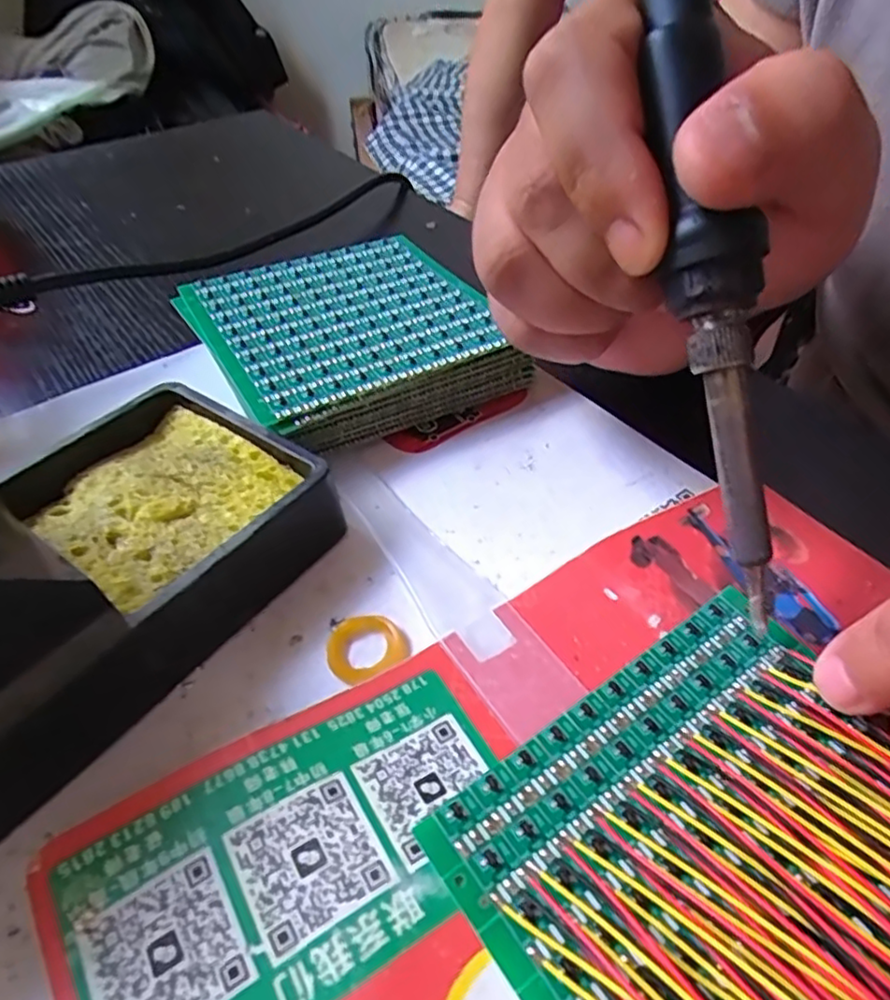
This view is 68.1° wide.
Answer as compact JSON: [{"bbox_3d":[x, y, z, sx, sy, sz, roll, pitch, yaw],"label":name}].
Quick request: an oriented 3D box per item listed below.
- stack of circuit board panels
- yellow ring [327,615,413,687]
[{"bbox_3d":[-0.036,-0.059,0.240,0.094,0.024,0.099,-24,47,-20],"label":"stack of circuit board panels"},{"bbox_3d":[-0.019,0.035,0.158,0.019,0.004,0.017,-21,46,-18],"label":"yellow ring"}]

